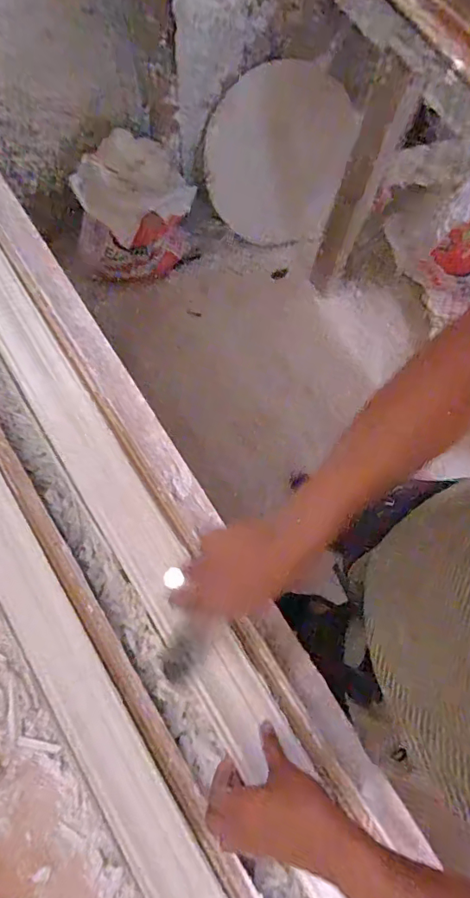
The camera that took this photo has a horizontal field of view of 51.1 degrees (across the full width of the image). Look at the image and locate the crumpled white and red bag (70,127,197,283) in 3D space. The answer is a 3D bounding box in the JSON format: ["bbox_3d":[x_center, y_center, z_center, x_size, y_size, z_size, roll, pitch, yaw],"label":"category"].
[{"bbox_3d":[-0.315,-0.729,1.487,0.349,0.419,0.179,-17,55,-21],"label":"crumpled white and red bag"}]

